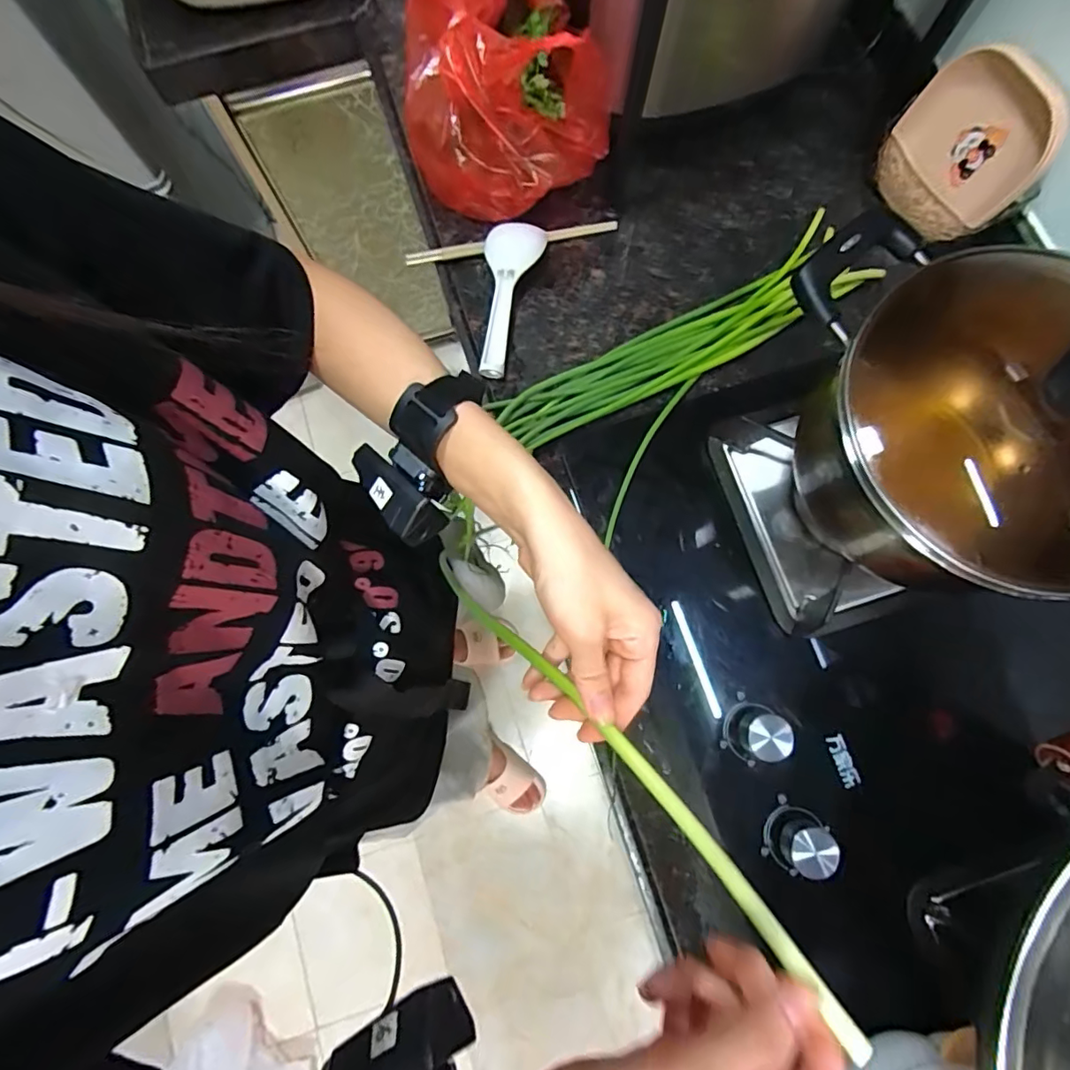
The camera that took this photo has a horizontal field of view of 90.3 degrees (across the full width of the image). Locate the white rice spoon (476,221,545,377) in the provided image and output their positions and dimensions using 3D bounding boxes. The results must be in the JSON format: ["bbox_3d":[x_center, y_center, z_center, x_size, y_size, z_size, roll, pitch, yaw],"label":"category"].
[{"bbox_3d":[-0.028,-0.247,0.550,0.059,0.027,0.168,6,79,1],"label":"white rice spoon"}]

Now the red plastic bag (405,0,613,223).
[{"bbox_3d":[-0.068,-0.520,0.534,0.170,0.157,0.378,-20,80,-4],"label":"red plastic bag"}]

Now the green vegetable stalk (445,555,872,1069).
[{"bbox_3d":[0.034,0.111,0.294,0.020,0.011,0.316,-44,59,-8],"label":"green vegetable stalk"}]

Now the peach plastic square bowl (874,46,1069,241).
[{"bbox_3d":[0.406,-0.369,0.504,0.055,0.123,0.136,-37,81,-7],"label":"peach plastic square bowl"}]

